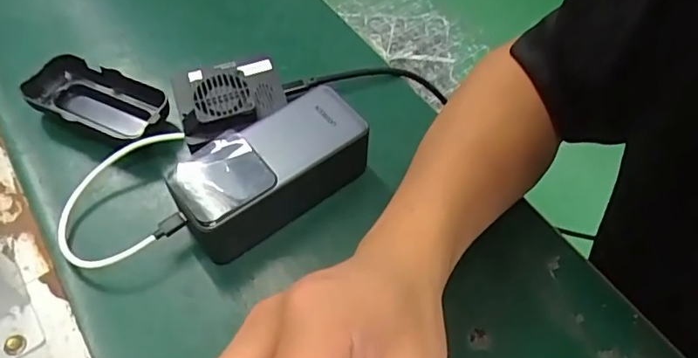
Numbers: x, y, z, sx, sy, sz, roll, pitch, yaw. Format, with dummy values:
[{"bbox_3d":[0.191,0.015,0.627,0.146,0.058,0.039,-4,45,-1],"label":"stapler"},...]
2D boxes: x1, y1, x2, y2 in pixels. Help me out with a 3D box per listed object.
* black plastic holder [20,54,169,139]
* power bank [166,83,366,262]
[{"bbox_3d":[-0.194,-0.061,0.411,0.114,0.027,0.047,21,59,11],"label":"black plastic holder"},{"bbox_3d":[-0.050,-0.003,0.356,0.126,0.056,0.053,-30,63,-20],"label":"power bank"}]

